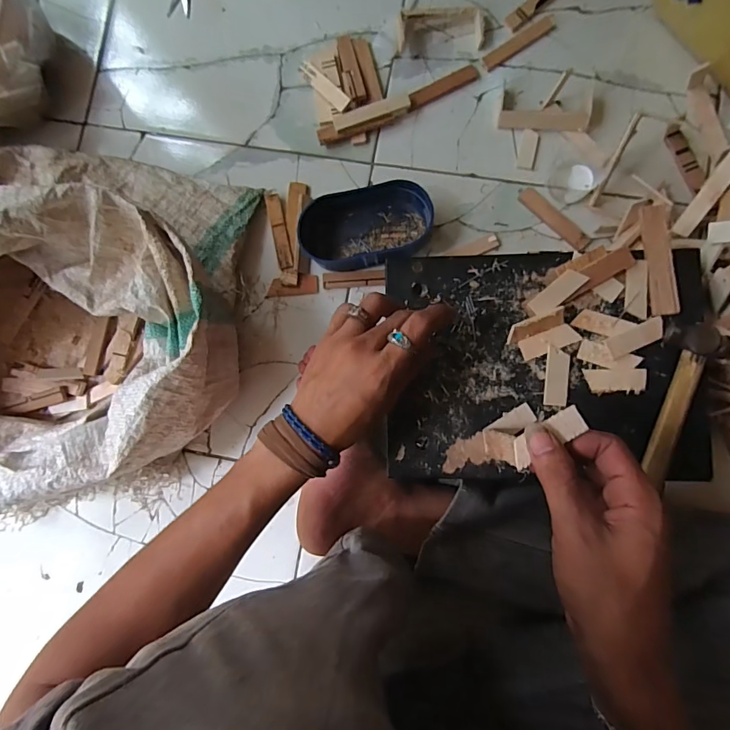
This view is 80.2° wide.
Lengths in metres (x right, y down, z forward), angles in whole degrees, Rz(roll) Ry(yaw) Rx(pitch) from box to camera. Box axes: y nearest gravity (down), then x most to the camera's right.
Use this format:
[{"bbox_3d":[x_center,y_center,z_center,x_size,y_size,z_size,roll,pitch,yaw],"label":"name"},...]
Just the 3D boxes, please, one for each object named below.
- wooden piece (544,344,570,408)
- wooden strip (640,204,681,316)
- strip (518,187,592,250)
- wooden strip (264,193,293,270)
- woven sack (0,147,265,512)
[{"bbox_3d":[0.171,0.010,0.383,0.019,0.006,0.051,4,86,5],"label":"wooden piece"},{"bbox_3d":[0.260,-0.092,0.381,0.020,0.009,0.096,-5,86,4],"label":"wooden strip"},{"bbox_3d":[0.228,-0.176,0.523,0.019,0.007,0.099,-43,84,1],"label":"strip"},{"bbox_3d":[-0.108,-0.171,0.550,0.018,0.005,0.101,-13,85,4],"label":"wooden strip"},{"bbox_3d":[-0.364,-0.055,0.481,0.420,0.173,0.413,4,86,5],"label":"woven sack"}]

